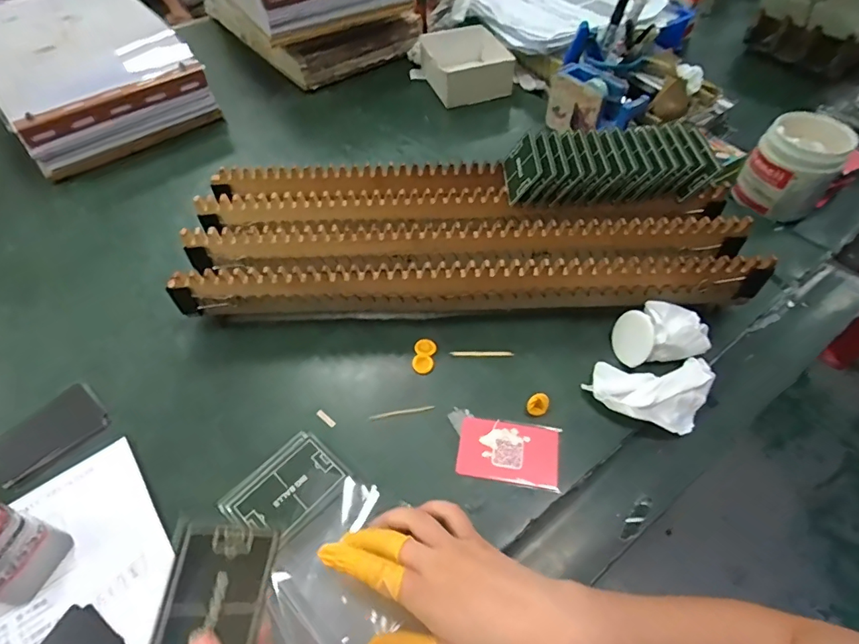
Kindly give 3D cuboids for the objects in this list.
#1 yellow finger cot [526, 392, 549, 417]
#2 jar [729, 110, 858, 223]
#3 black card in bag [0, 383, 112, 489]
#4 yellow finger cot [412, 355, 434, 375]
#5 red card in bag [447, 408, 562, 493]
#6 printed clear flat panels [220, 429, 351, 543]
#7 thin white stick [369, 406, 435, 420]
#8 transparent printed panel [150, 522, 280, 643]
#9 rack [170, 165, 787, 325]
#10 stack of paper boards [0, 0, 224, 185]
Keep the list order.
[{"bbox_3d":[0.100,0.075,0.437,0.018,0.011,0.018,-1,54,2],"label":"yellow finger cot"},{"bbox_3d":[0.460,-0.195,0.605,0.091,0.099,0.093,-1,54,2],"label":"jar"},{"bbox_3d":[-0.354,0.102,0.445,0.093,0.005,0.065,-37,61,-22],"label":"black card in bag"},{"bbox_3d":[-0.007,0.042,0.472,0.021,0.004,0.020,-1,54,2],"label":"yellow finger cot"},{"bbox_3d":[0.065,0.112,0.421,0.096,0.004,0.059,9,55,9],"label":"red card in bag"},{"bbox_3d":[-0.121,0.139,0.399,0.069,0.008,0.088,35,63,24],"label":"printed clear flat panels"},{"bbox_3d":[-0.026,0.085,0.449,0.061,0.004,0.005,-8,54,-3],"label":"thin white stick"},{"bbox_3d":[-0.115,0.150,0.254,0.009,0.053,0.078,-7,66,52],"label":"transparent printed panel"},{"bbox_3d":[0.036,-0.093,0.519,0.574,0.073,0.186,-1,54,2],"label":"rack"},{"bbox_3d":[-0.550,-0.408,0.753,0.254,0.109,0.389,-35,60,-21],"label":"stack of paper boards"}]

